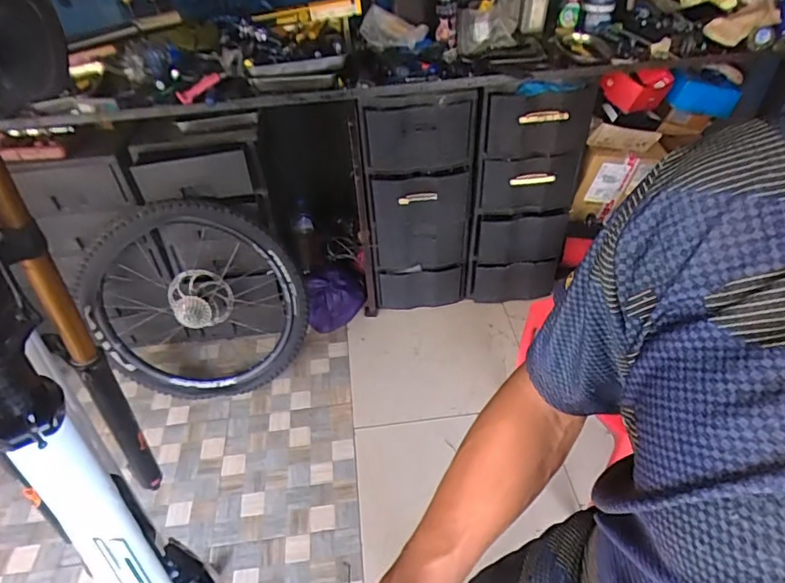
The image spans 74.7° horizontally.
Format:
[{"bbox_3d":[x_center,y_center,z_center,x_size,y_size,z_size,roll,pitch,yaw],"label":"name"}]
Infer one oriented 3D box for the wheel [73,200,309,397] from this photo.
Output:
[{"bbox_3d":[-0.603,0.021,1.606,0.658,0.657,0.152,-5,29,-3],"label":"wheel"}]

